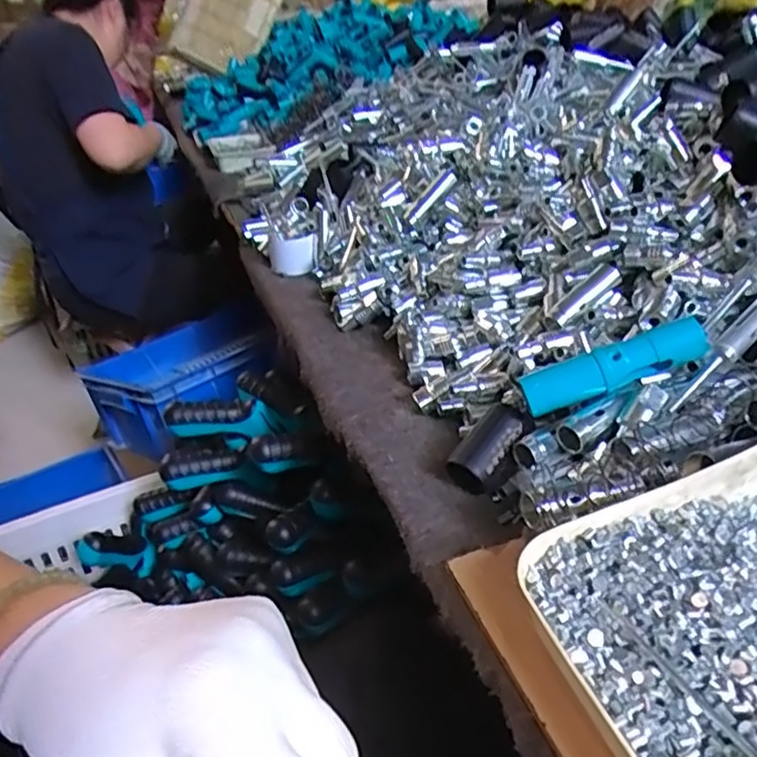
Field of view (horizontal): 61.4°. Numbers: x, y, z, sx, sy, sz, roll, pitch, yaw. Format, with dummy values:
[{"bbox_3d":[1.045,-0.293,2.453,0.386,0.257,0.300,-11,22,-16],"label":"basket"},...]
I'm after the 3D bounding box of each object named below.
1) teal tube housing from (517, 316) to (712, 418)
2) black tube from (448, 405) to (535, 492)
[{"bbox_3d":[0.157,-0.008,0.426,0.121,0.027,0.023,-21,30,6],"label":"teal tube housing"},{"bbox_3d":[0.081,0.049,0.450,0.037,0.031,0.062,22,61,35],"label":"black tube"}]

